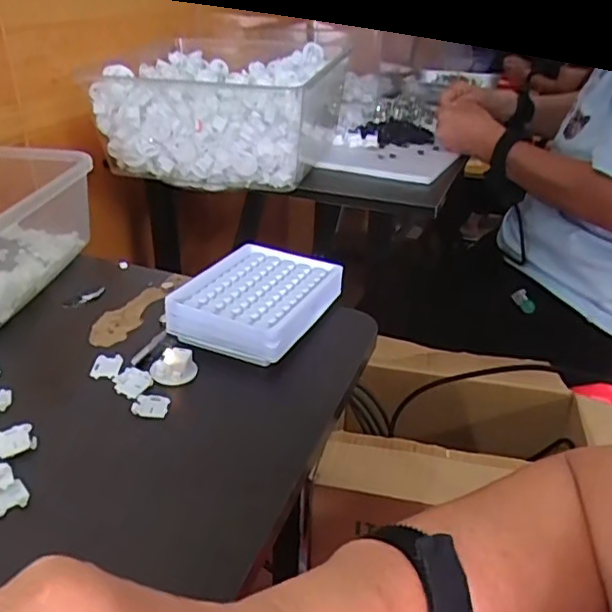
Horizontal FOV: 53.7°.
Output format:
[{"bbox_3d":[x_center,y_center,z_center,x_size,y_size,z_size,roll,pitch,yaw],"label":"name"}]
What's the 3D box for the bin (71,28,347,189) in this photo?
[{"bbox_3d":[-0.109,-0.279,0.836,0.269,0.146,0.315,6,30,8],"label":"bin"}]

